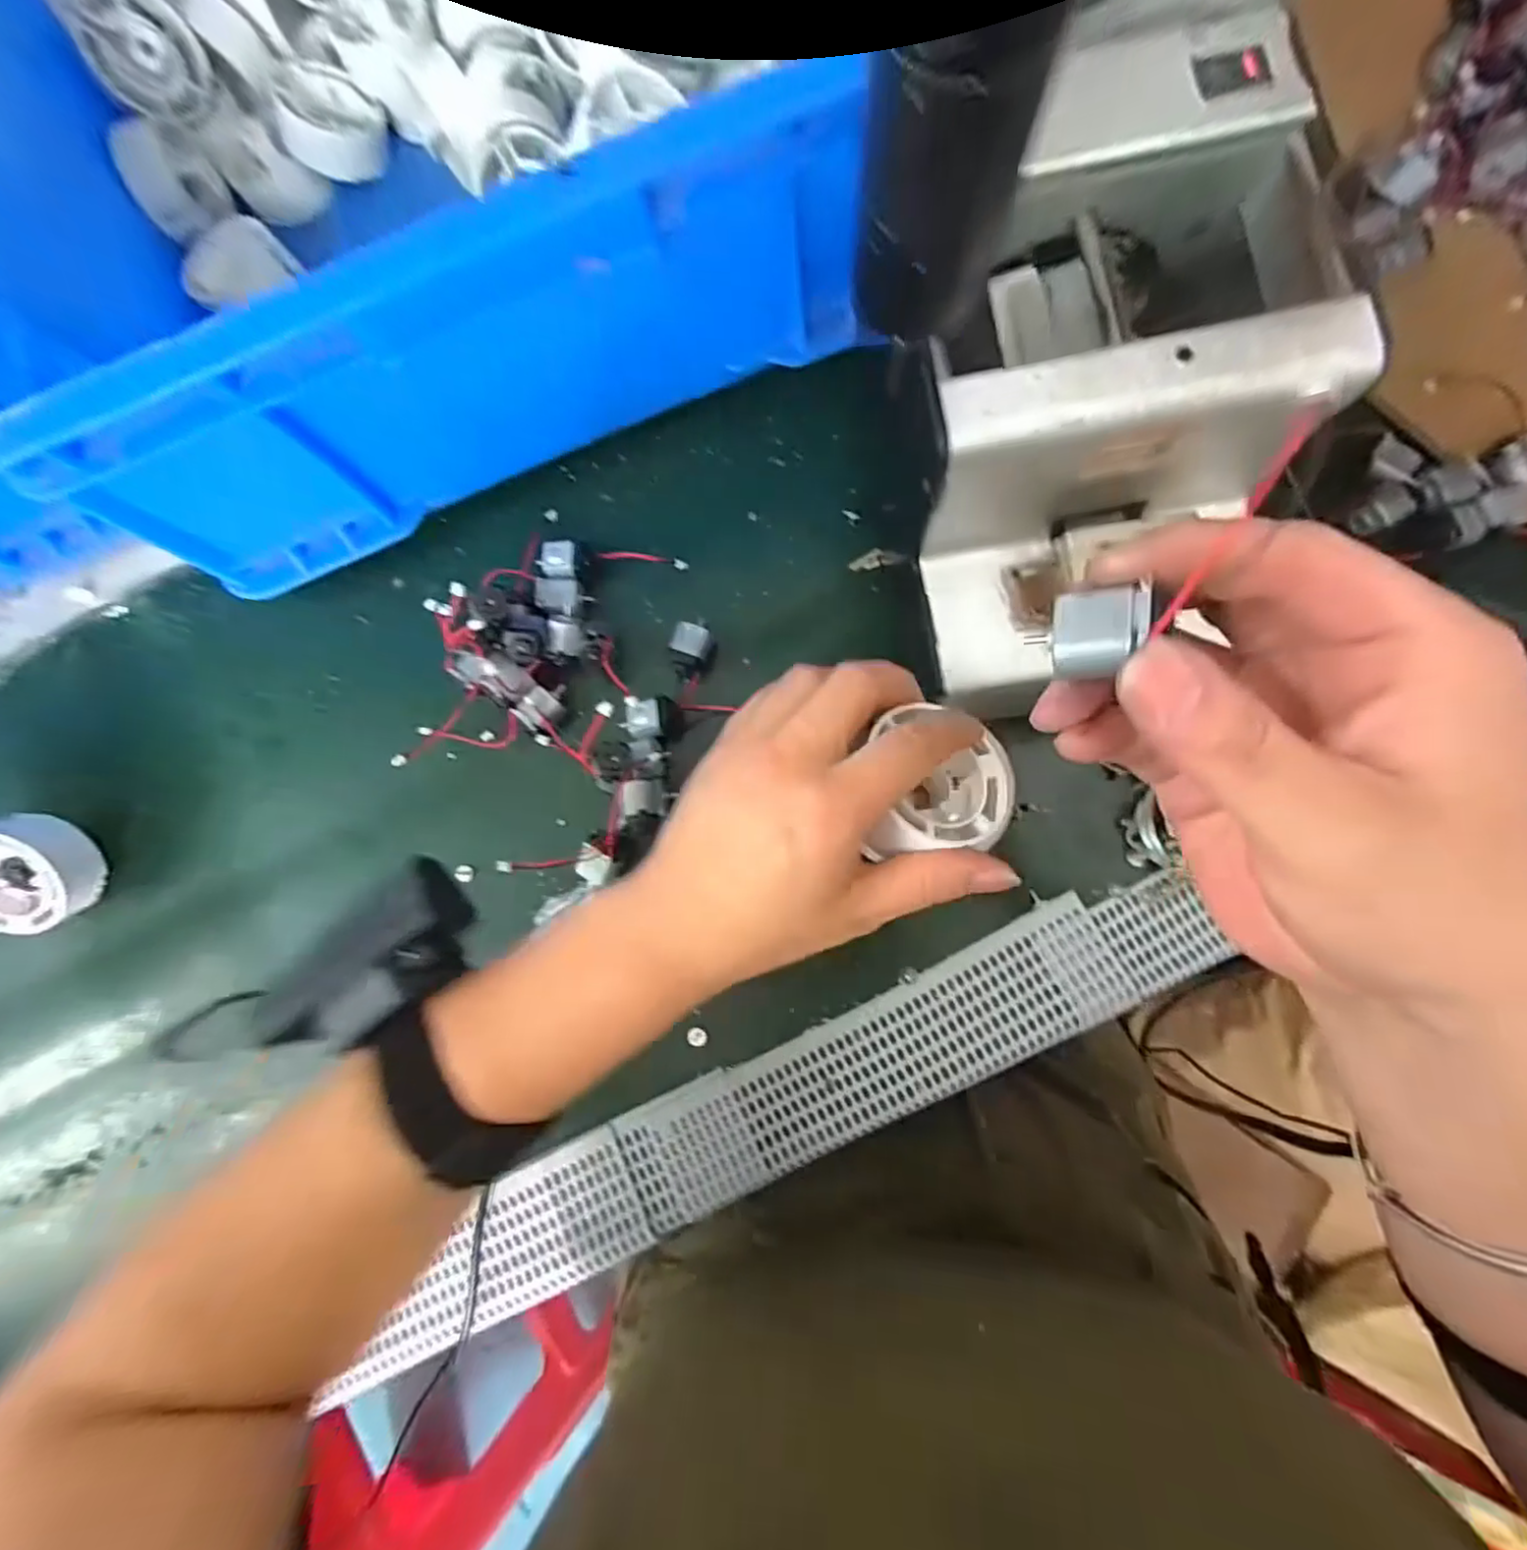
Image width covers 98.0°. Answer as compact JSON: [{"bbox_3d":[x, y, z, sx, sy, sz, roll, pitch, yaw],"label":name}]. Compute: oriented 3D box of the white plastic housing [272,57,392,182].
[{"bbox_3d":[-0.240,-0.365,0.370,0.052,0.024,0.048,4,83,-35],"label":"white plastic housing"}]

